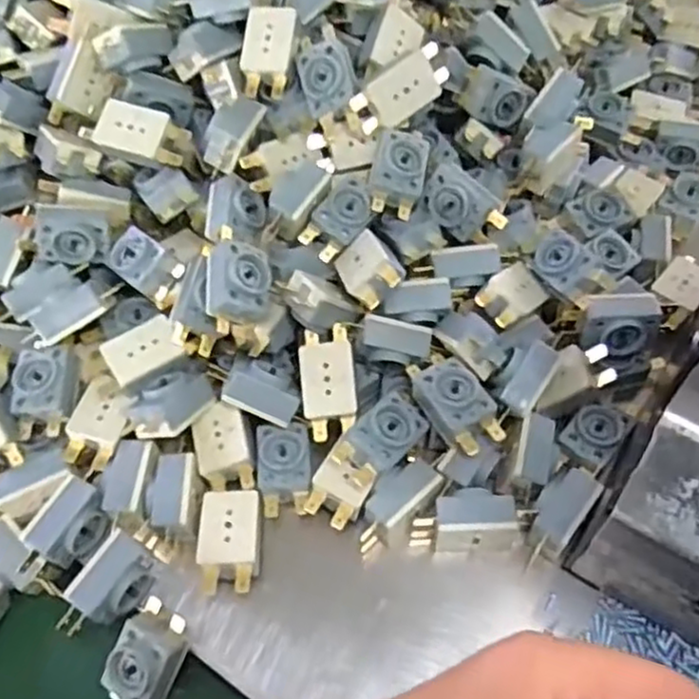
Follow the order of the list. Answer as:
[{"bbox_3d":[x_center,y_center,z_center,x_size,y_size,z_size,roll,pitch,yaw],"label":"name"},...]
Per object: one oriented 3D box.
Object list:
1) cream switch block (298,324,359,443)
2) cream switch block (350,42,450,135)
[{"bbox_3d":[-0.011,0.017,0.359,0.027,0.020,0.055,-6,79,-2],"label":"cream switch block"},{"bbox_3d":[0.028,-0.141,0.380,0.058,0.028,0.014,-33,32,-4],"label":"cream switch block"}]

